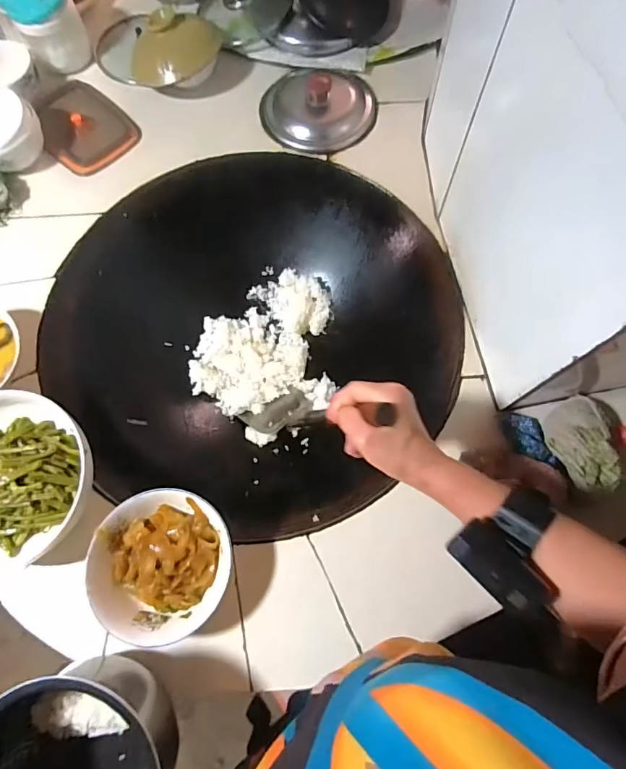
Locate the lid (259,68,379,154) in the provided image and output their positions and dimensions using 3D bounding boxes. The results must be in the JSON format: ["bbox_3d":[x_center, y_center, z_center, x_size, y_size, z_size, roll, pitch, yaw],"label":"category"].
[{"bbox_3d":[0.007,-0.458,0.727,0.184,0.044,0.158,14,73,6],"label":"lid"}]

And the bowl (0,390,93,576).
[{"bbox_3d":[-0.355,0.115,0.522,0.209,0.061,0.190,-1,72,2],"label":"bowl"}]

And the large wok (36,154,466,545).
[{"bbox_3d":[-0.078,-0.082,0.705,0.576,0.159,0.530,-1,72,2],"label":"large wok"}]

